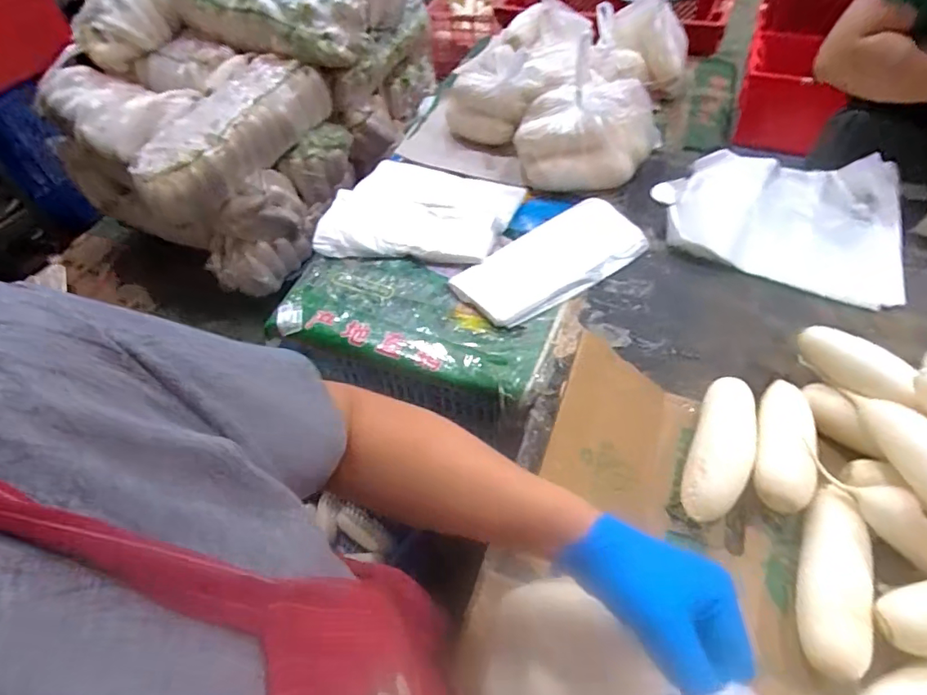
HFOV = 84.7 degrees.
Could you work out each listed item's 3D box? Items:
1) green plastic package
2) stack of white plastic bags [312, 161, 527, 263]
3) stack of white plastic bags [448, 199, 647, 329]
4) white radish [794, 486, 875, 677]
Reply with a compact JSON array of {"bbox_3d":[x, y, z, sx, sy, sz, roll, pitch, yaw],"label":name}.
[{"bbox_3d":[-0.080,-0.051,0.797,0.433,0.021,0.193,13,54,14],"label":"green plastic package"},{"bbox_3d":[-0.072,-0.247,0.911,0.311,0.034,0.246,10,53,11],"label":"stack of white plastic bags"},{"bbox_3d":[0.147,-0.143,0.825,0.308,0.029,0.144,-31,56,-19],"label":"stack of white plastic bags"},{"bbox_3d":[0.366,0.230,0.512,0.058,0.056,0.179,18,55,17],"label":"white radish"}]

